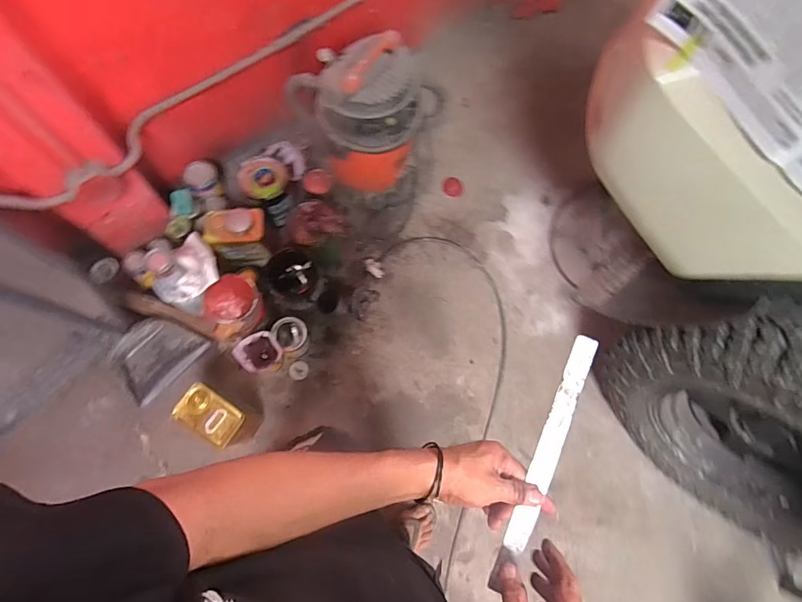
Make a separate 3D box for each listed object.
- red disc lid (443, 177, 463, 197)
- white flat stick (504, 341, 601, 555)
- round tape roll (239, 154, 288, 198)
[{"bbox_3d":[0.209,-0.458,1.708,0.079,0.010,0.088,3,72,-4],"label":"red disc lid"},{"bbox_3d":[0.168,0.161,0.476,0.025,0.010,0.249,19,92,4],"label":"white flat stick"},{"bbox_3d":[-0.447,-0.401,1.391,0.143,0.060,0.143,2,83,-17],"label":"round tape roll"}]

